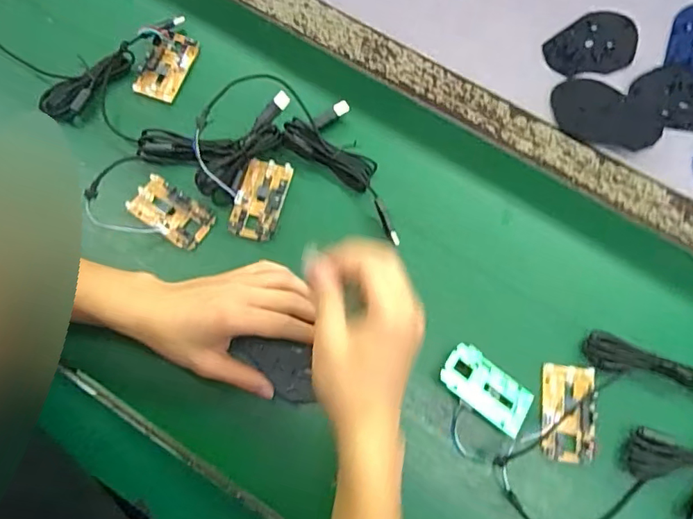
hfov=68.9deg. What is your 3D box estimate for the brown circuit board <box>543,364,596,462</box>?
[{"bbox_3d":[0.186,0.130,0.427,0.044,0.013,0.078,8,74,1],"label":"brown circuit board"}]

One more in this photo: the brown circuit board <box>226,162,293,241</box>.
[{"bbox_3d":[-0.083,-0.058,0.483,0.044,0.007,0.079,14,74,3],"label":"brown circuit board"}]

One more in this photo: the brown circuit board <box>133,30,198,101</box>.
[{"bbox_3d":[-0.188,-0.203,0.527,0.043,0.013,0.075,20,75,5],"label":"brown circuit board"}]

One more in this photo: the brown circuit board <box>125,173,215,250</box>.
[{"bbox_3d":[-0.168,-0.046,0.482,0.080,0.009,0.042,35,76,8],"label":"brown circuit board"}]

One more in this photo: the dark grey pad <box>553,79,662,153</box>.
[{"bbox_3d":[0.258,-0.147,0.505,0.103,0.008,0.072,21,71,21],"label":"dark grey pad"}]

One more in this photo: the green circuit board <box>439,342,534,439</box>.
[{"bbox_3d":[0.117,0.107,0.421,0.076,0.006,0.047,37,60,5],"label":"green circuit board"}]

